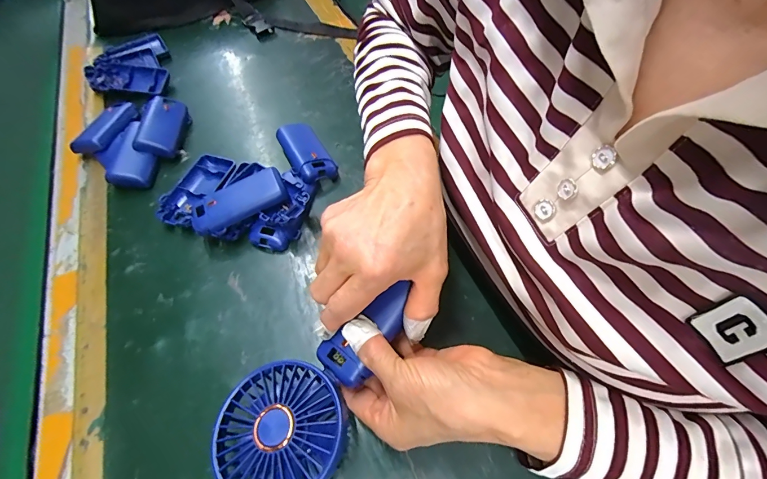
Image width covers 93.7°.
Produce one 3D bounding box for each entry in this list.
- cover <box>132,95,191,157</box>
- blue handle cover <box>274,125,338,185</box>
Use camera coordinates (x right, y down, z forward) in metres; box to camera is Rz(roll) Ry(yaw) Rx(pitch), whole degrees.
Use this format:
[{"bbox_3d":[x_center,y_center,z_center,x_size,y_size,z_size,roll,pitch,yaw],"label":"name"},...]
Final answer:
[{"bbox_3d":[-0.267,-0.138,0.437,0.046,0.022,0.092,21,49,-34],"label":"cover"},{"bbox_3d":[-0.089,-0.100,0.408,0.043,0.025,0.098,-25,60,-13],"label":"blue handle cover"}]

